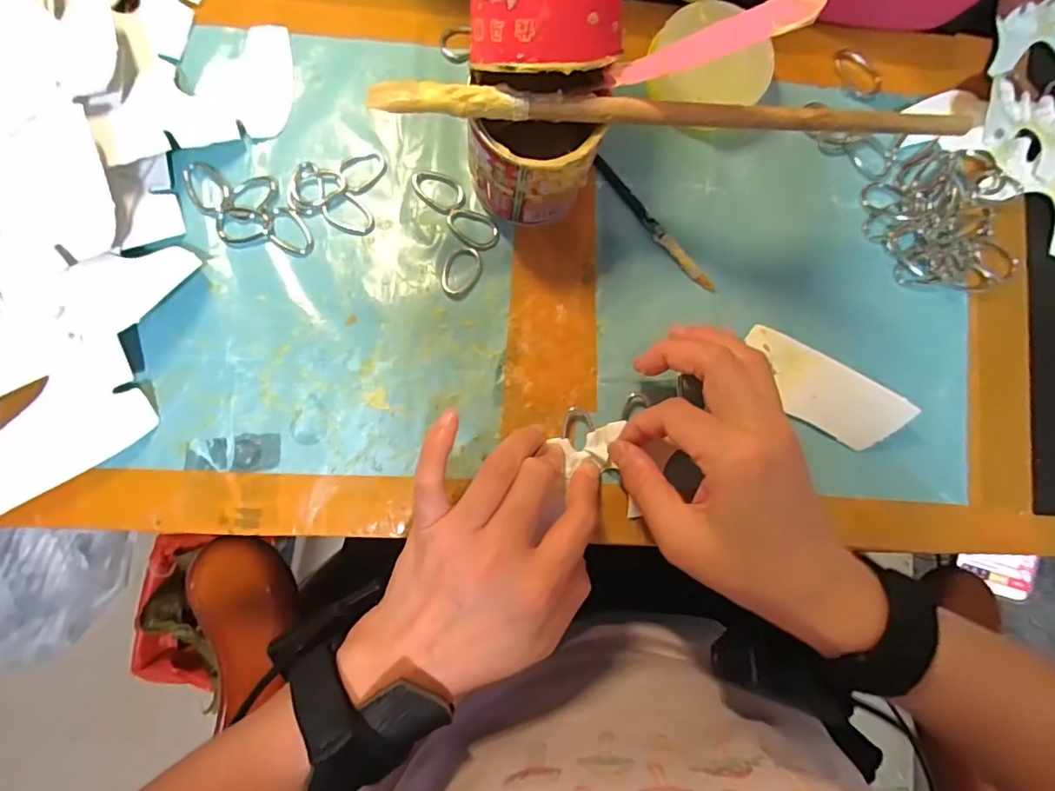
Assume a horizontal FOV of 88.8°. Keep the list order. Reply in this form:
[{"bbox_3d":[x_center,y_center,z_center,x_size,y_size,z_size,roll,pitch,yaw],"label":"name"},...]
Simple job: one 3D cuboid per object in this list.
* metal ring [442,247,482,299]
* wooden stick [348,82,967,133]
[{"bbox_3d":[-0.037,-0.068,0.297,0.020,0.004,0.030,15,86,-4],"label":"metal ring"},{"bbox_3d":[0.069,-0.124,0.235,0.265,0.009,0.012,0,86,-5],"label":"wooden stick"}]

